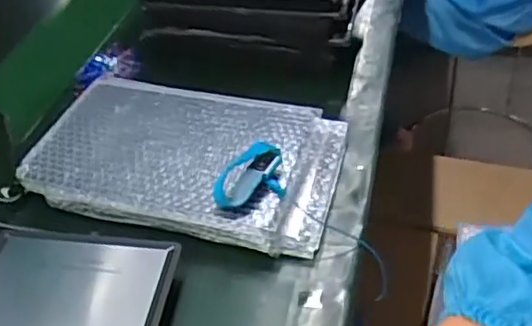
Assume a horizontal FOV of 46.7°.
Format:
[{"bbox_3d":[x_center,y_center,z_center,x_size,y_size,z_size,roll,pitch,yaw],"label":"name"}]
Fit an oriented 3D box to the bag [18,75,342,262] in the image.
[{"bbox_3d":[-0.077,-0.006,0.614,0.288,0.045,0.177,8,44,15],"label":"bag"}]

